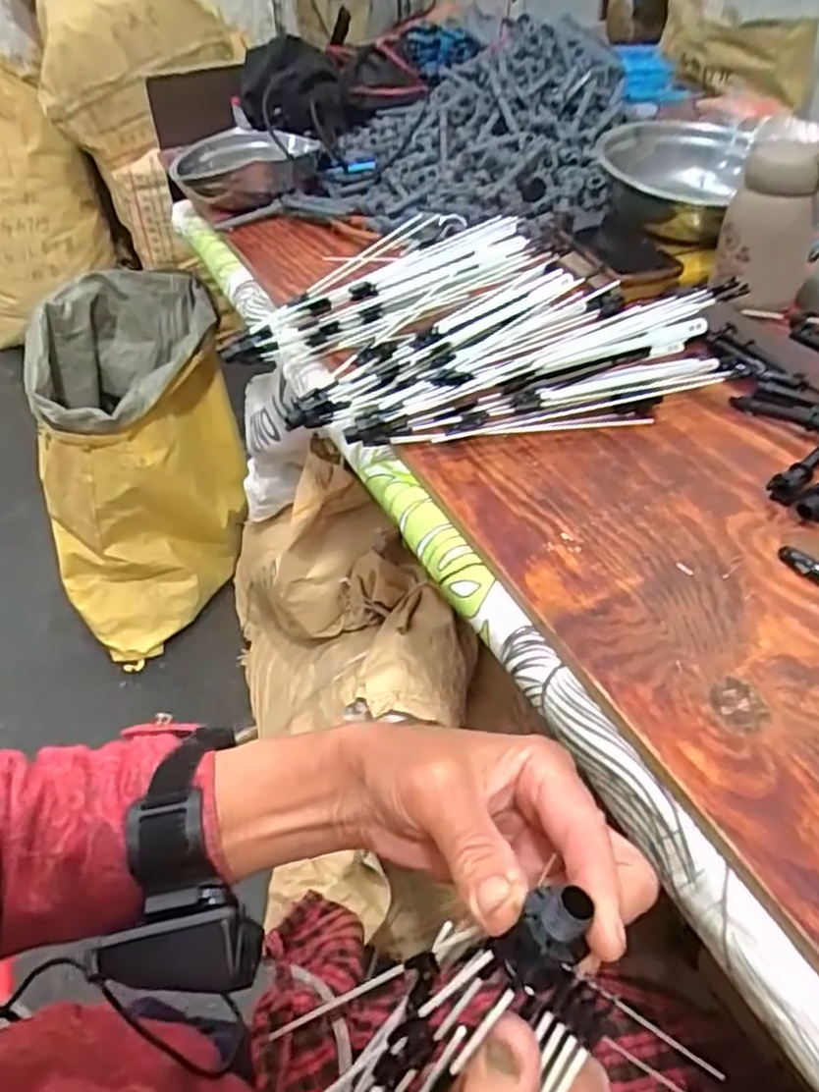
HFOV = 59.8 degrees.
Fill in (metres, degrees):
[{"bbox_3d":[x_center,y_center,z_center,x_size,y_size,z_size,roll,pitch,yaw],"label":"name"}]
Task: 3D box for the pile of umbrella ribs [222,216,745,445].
[{"bbox_3d":[0.041,-0.198,0.630,0.395,0.068,0.283,-7,43,-3],"label":"pile of umbrella ribs"}]

